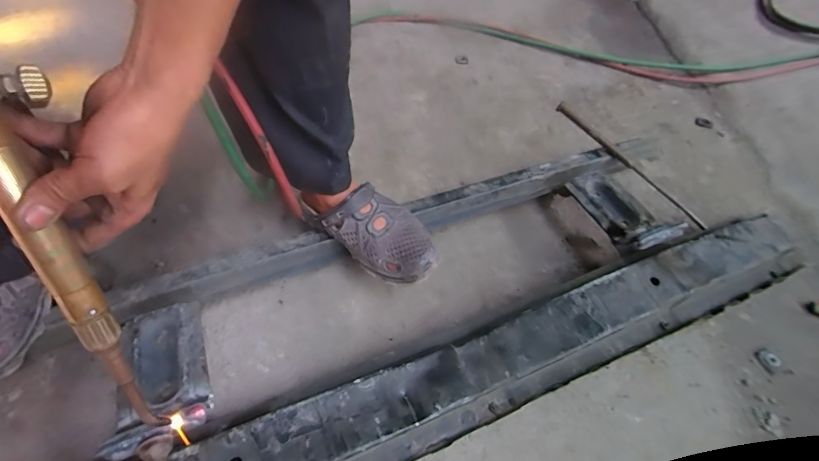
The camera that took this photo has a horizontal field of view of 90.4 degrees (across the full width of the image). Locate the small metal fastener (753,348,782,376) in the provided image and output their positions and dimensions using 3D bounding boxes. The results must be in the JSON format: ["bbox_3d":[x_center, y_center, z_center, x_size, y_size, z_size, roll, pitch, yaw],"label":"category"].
[{"bbox_3d":[0.564,0.204,0.639,0.029,0.011,0.038,-14,56,-15],"label":"small metal fastener"}]

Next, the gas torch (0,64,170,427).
[{"bbox_3d":[-0.237,0.021,0.278,0.051,0.323,0.050,-14,27,-16],"label":"gas torch"}]

